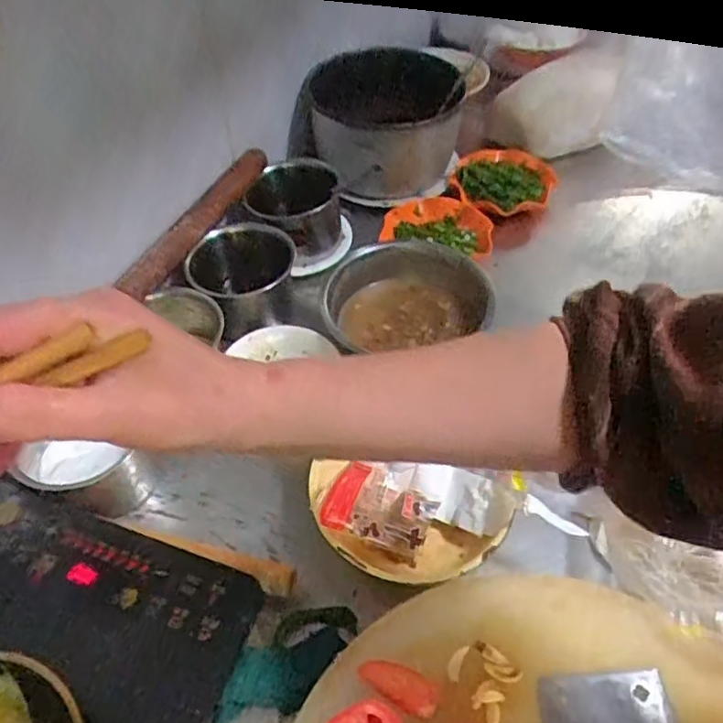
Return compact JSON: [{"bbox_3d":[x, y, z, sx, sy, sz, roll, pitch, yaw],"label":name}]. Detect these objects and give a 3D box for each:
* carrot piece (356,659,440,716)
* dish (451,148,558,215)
[{"bbox_3d":[0.028,0.243,0.482,0.063,0.015,0.031,20,52,16],"label":"carrot piece"},{"bbox_3d":[0.217,-0.269,0.957,0.149,0.056,0.116,3,51,5],"label":"dish"}]

